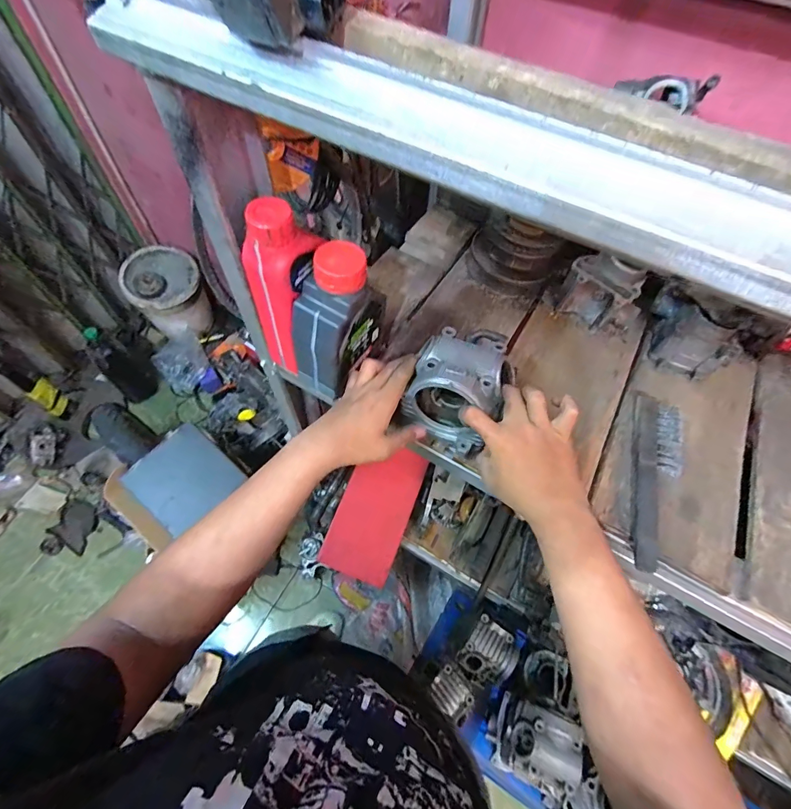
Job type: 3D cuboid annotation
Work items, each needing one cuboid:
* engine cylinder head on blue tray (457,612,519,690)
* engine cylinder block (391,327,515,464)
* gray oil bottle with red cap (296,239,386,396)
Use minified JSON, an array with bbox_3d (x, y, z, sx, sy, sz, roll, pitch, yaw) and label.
[{"bbox_3d":[0.199,0.543,0.881,0.101,0.073,0.114,35,64,16],"label":"engine cylinder head on blue tray"},{"bbox_3d":[0.083,-0.028,0.504,0.103,0.105,0.134,24,61,11],"label":"engine cylinder block"},{"bbox_3d":[-0.067,-0.103,0.475,0.066,0.172,0.109,29,62,13],"label":"gray oil bottle with red cap"}]

